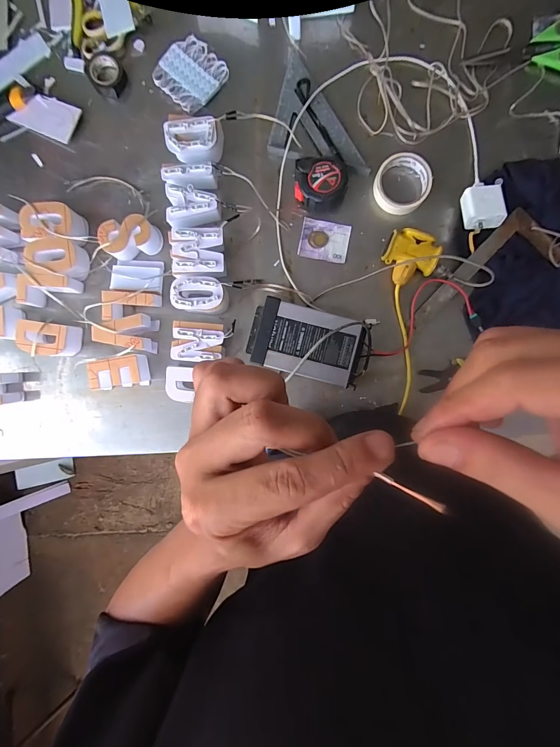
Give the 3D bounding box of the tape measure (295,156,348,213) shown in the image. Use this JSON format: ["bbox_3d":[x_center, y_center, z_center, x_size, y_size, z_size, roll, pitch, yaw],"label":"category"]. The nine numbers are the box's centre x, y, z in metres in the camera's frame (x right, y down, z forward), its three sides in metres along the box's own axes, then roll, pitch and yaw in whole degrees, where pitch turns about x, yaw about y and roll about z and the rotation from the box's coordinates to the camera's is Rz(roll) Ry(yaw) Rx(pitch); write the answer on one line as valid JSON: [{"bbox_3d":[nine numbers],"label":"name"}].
[{"bbox_3d":[0.068,-0.315,0.560,0.088,0.035,0.085,-2,91,2],"label":"tape measure"}]

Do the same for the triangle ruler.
[{"bbox_3d":[0.036,-0.418,0.573,0.127,0.022,0.235,-30,90,2],"label":"triangle ruler"}]

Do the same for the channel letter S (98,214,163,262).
[{"bbox_3d":[-0.246,-0.224,0.567,0.095,0.052,0.058,-18,91,2],"label":"channel letter S"}]

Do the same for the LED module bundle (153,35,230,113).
[{"bbox_3d":[-0.153,-0.509,0.574,0.101,0.009,0.099,42,92,1],"label":"LED module bundle"}]

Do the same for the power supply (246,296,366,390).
[{"bbox_3d":[0.044,-0.049,0.558,0.194,0.050,0.111,15,92,-1],"label":"power supply"}]

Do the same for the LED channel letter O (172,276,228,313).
[{"bbox_3d":[-0.131,-0.126,0.561,0.089,0.049,0.060,4,91,2],"label":"LED channel letter O"}]

